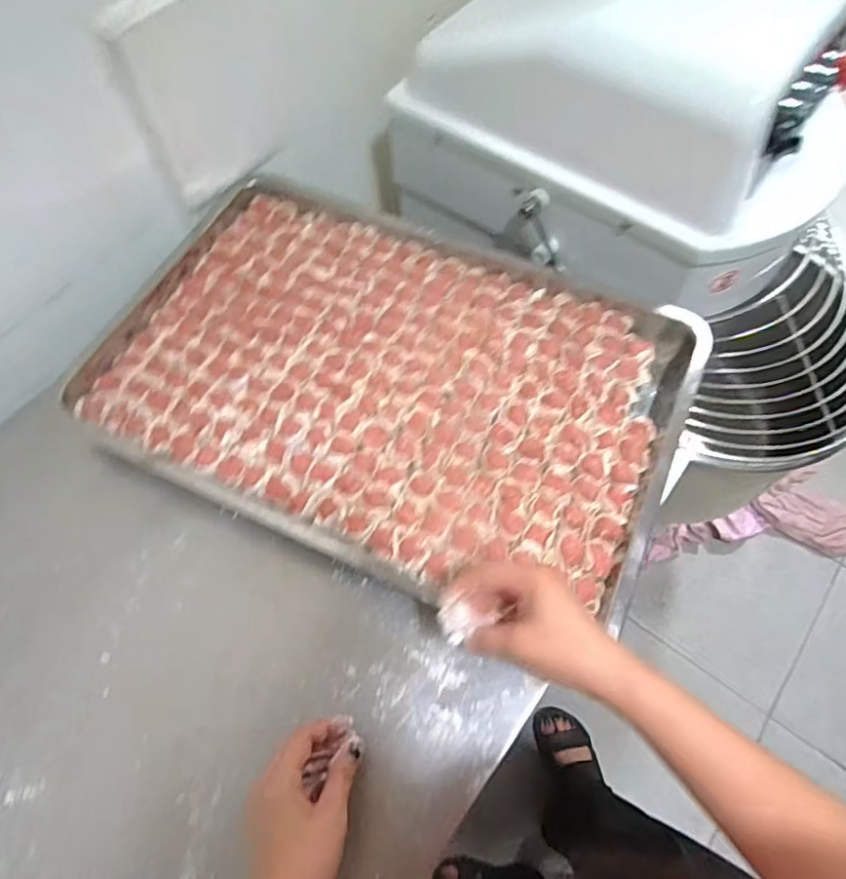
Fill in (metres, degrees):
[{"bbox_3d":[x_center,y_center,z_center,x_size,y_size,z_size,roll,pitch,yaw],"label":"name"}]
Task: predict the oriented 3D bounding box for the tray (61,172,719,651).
[{"bbox_3d":[-0.039,-0.070,0.612,0.589,0.038,0.393,21,67,10],"label":"tray"}]

